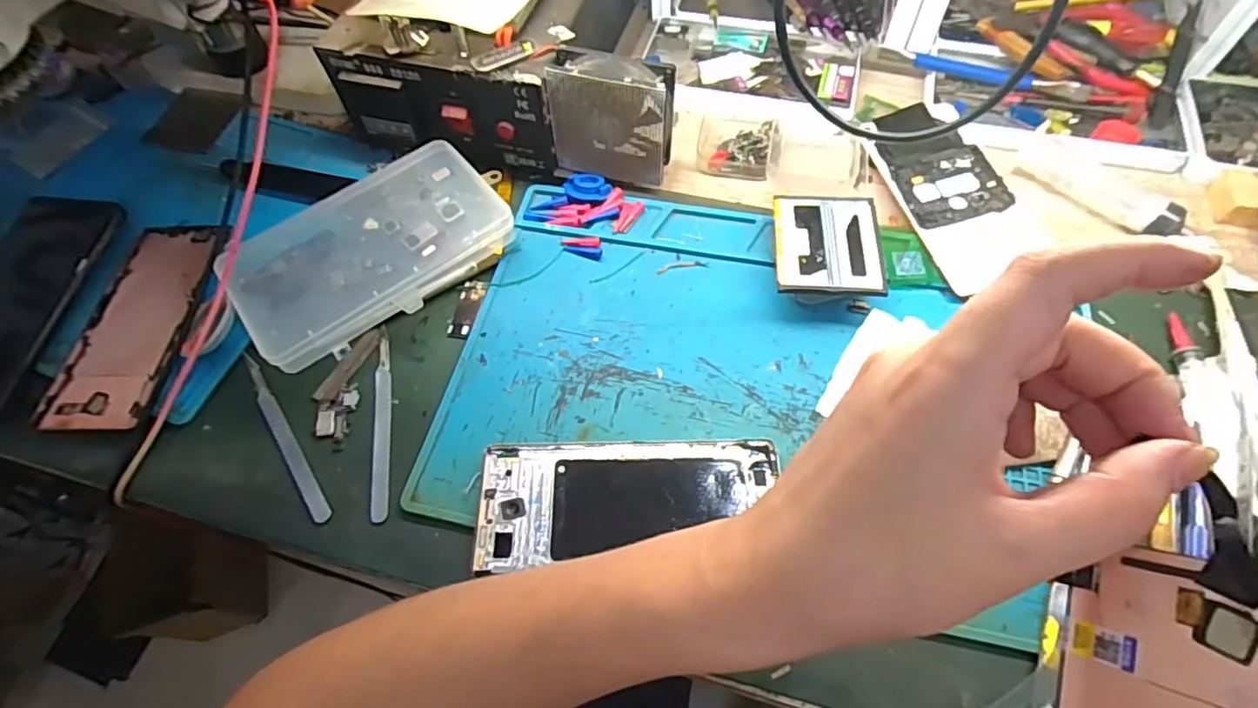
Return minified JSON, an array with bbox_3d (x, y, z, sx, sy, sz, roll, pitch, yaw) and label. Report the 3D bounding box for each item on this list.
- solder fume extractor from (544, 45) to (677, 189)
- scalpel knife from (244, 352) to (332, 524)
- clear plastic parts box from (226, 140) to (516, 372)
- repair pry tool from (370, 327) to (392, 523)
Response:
[{"bbox_3d":[-0.010,-0.159,0.408,0.079,0.083,0.027,10,61,7],"label":"solder fume extractor"},{"bbox_3d":[-0.208,0.048,0.357,0.011,0.006,0.126,-33,65,-16],"label":"scalpel knife"},{"bbox_3d":[-0.173,-0.070,0.399,0.171,0.034,0.110,-38,67,-18],"label":"clear plastic parts box"},{"bbox_3d":[-0.148,0.037,0.357,0.010,0.004,0.124,-10,61,-4],"label":"repair pry tool"}]

